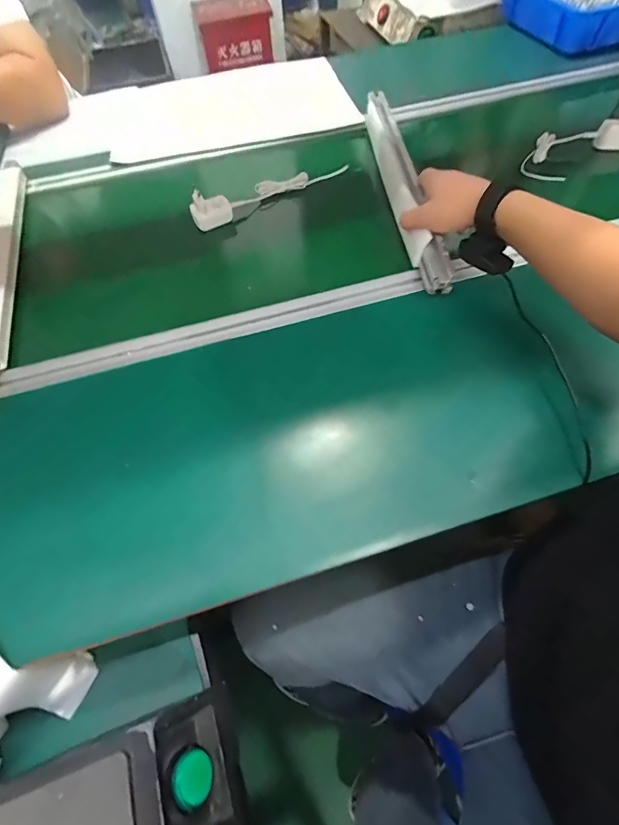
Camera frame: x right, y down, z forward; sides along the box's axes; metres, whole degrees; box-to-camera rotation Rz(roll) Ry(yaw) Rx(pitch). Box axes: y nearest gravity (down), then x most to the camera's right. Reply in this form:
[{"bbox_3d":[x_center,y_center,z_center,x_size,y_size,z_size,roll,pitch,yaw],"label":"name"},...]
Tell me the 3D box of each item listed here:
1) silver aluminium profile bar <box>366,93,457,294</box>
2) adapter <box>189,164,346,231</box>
[{"bbox_3d":[0.142,-0.375,0.627,0.046,0.044,0.485,-7,61,0],"label":"silver aluminium profile bar"},{"bbox_3d":[-0.065,-0.375,0.658,0.277,0.052,0.035,-31,61,-14],"label":"adapter"}]

